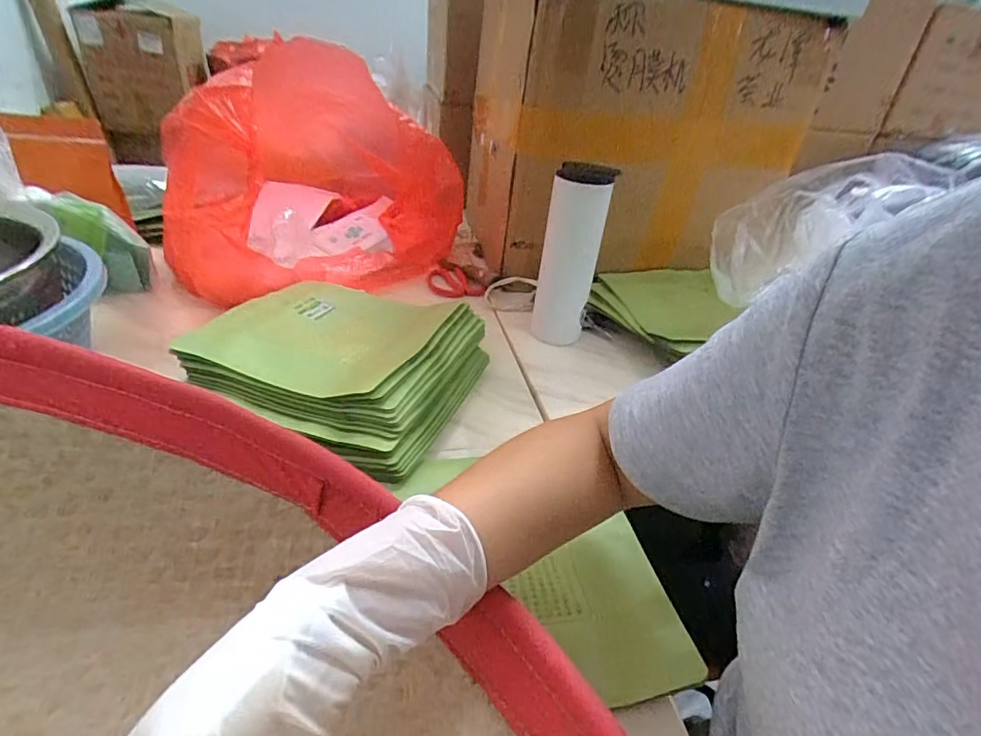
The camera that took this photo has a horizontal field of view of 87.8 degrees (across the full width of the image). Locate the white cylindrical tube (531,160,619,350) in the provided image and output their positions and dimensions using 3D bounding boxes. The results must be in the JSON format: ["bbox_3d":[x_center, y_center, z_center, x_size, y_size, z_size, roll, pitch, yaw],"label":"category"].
[{"bbox_3d":[0.096,-0.129,0.626,0.059,0.219,0.051,18,34,17],"label":"white cylindrical tube"}]

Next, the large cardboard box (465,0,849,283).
[{"bbox_3d":[0.209,-0.391,0.846,0.435,0.343,0.356,-1,34,-12],"label":"large cardboard box"}]

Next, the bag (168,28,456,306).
[{"bbox_3d":[-0.226,-0.316,0.751,0.323,0.253,0.503,1,33,-8],"label":"bag"}]

